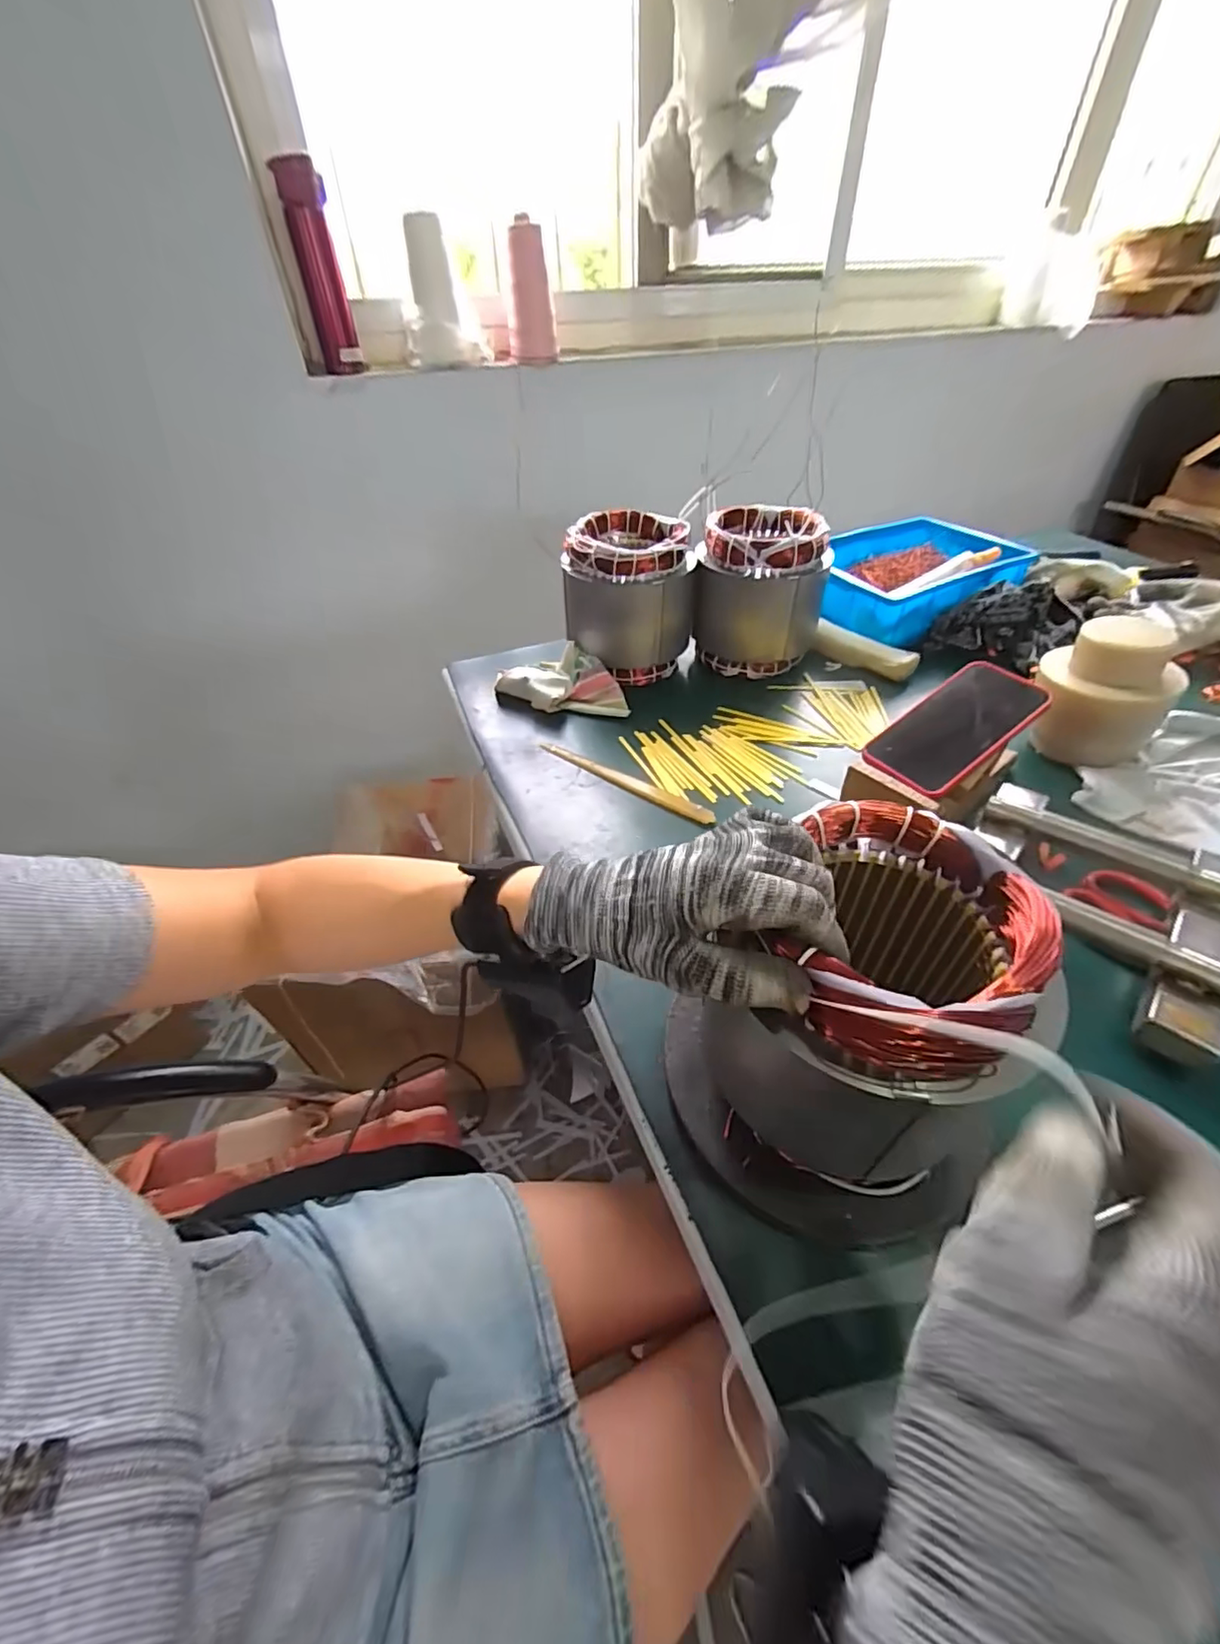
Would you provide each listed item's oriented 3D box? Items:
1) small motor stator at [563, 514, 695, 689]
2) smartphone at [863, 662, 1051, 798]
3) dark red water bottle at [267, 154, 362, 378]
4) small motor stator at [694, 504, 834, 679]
[{"bbox_3d":[0.021,-0.270,0.716,0.147,0.162,0.145,-3,43,-1],"label":"small motor stator"},{"bbox_3d":[0.319,-0.089,0.535,0.156,0.012,0.076,-39,58,-5],"label":"smartphone"},{"bbox_3d":[-0.393,-0.748,0.802,0.055,0.205,0.068,-21,47,-19],"label":"dark red water bottle"},{"bbox_3d":[0.184,-0.282,0.721,0.152,0.169,0.132,7,44,10],"label":"small motor stator"}]

